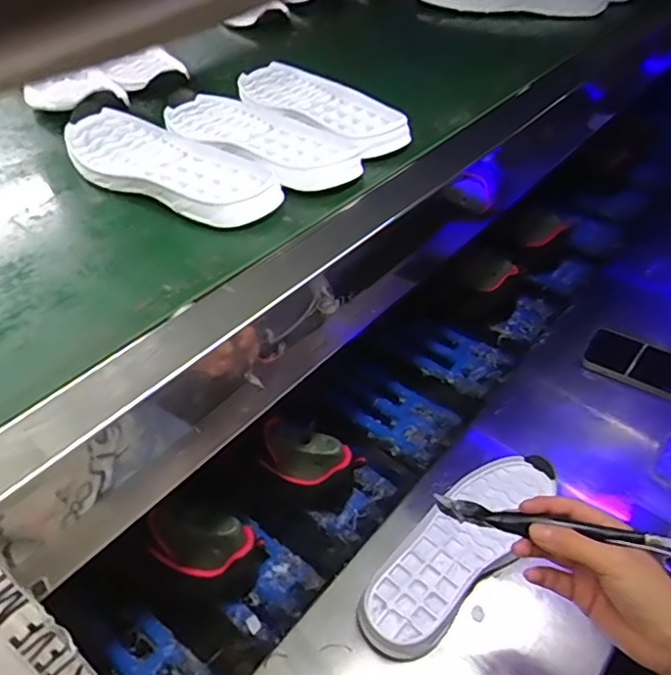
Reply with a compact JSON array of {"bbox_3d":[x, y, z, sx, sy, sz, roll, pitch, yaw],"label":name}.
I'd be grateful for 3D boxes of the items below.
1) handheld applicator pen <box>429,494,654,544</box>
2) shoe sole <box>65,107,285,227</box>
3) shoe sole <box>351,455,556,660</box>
[{"bbox_3d":[0.153,0.143,0.460,0.152,0.017,0.012,6,44,17],"label":"handheld applicator pen"},{"bbox_3d":[-0.152,-0.152,0.531,0.231,0.025,0.098,32,54,32],"label":"shoe sole"},{"bbox_3d":[0.126,0.207,0.610,0.264,0.026,0.085,-35,46,-31],"label":"shoe sole"}]

